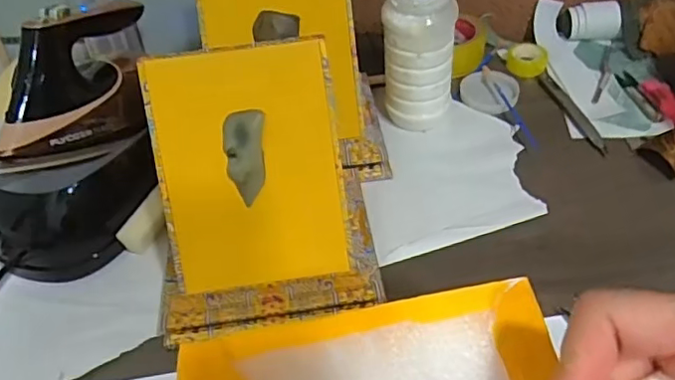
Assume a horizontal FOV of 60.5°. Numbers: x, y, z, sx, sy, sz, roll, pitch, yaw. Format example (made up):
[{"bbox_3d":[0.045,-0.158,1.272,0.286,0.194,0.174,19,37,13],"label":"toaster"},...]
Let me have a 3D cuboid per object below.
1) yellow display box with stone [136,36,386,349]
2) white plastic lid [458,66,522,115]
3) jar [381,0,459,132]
[{"bbox_3d":[-0.067,-0.001,0.489,0.186,0.183,0.147,-9,46,-3],"label":"yellow display box with stone"},{"bbox_3d":[0.193,-0.126,0.734,0.071,0.011,0.077,-3,46,3],"label":"white plastic lid"},{"bbox_3d":[0.094,-0.152,0.658,0.074,0.169,0.074,-3,46,3],"label":"jar"}]

